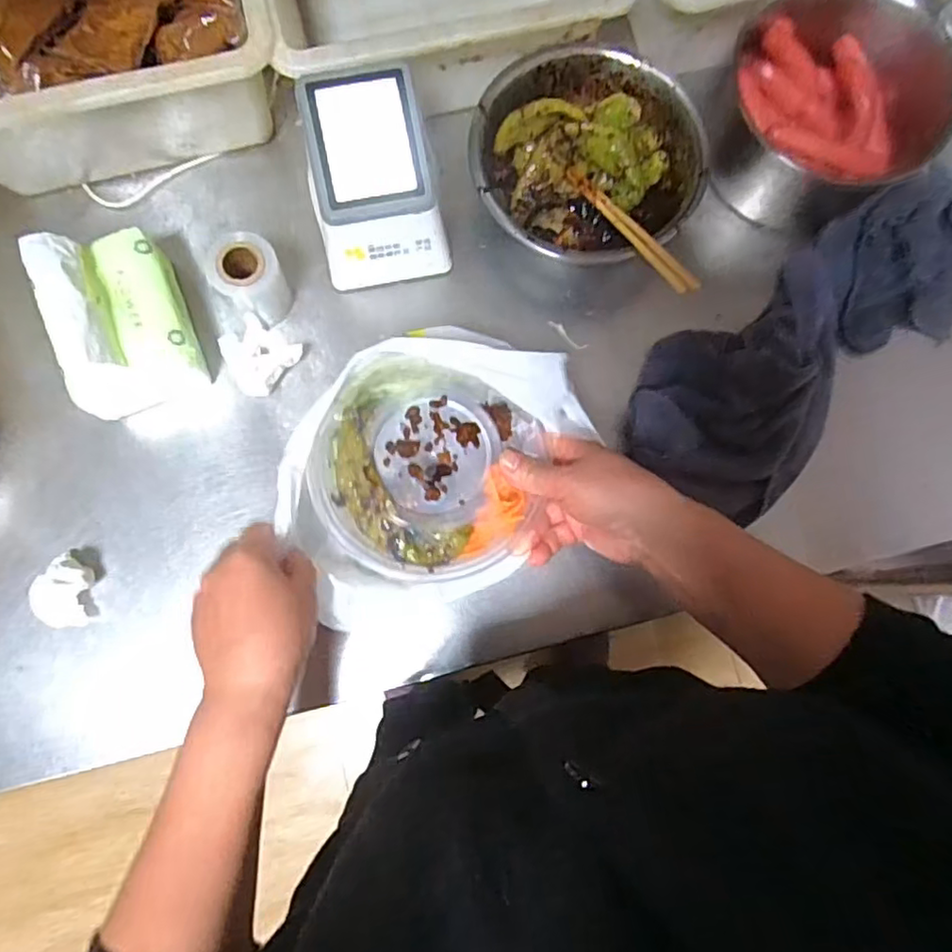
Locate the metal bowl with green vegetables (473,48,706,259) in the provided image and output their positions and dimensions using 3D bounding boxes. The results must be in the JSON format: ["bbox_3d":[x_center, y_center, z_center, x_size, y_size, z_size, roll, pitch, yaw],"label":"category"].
[{"bbox_3d":[0.086,-0.255,0.523,0.180,0.069,0.169,0,82,-2],"label":"metal bowl with green vegetables"}]

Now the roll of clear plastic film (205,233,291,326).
[{"bbox_3d":[-0.175,-0.151,0.496,0.049,0.077,0.046,0,83,-3],"label":"roll of clear plastic film"}]

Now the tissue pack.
[{"bbox_3d":[-0.266,-0.115,0.468,0.093,0.101,0.126,-22,83,-5],"label":"tissue pack"}]

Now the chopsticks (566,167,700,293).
[{"bbox_3d":[0.116,-0.194,0.489,0.015,0.011,0.181,-22,54,-5],"label":"chopsticks"}]

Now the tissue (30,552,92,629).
[{"bbox_3d":[-0.314,0.086,0.474,0.042,0.031,0.054,12,83,-1],"label":"tissue"}]

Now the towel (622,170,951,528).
[{"bbox_3d":[0.277,-0.116,0.513,0.317,0.044,0.152,-41,85,-7],"label":"towel"}]

